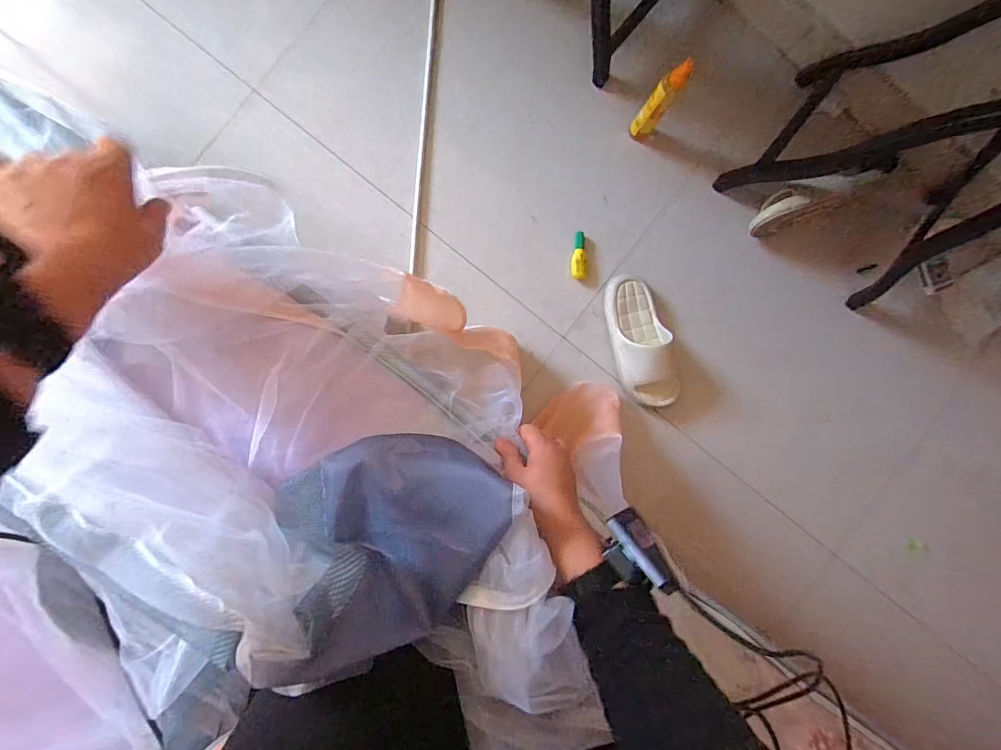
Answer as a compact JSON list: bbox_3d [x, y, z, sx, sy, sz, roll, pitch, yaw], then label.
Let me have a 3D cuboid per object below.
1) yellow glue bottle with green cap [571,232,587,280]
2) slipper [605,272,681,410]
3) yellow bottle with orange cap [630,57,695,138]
[{"bbox_3d":[0.165,-0.249,0.910,0.033,0.022,0.098,4,91,-5],"label":"yellow glue bottle with green cap"},{"bbox_3d":[0.291,-0.069,0.899,0.116,0.067,0.281,-13,93,-4],"label":"slipper"},{"bbox_3d":[0.295,-0.507,0.817,0.043,0.199,0.041,0,92,-5],"label":"yellow bottle with orange cap"}]

